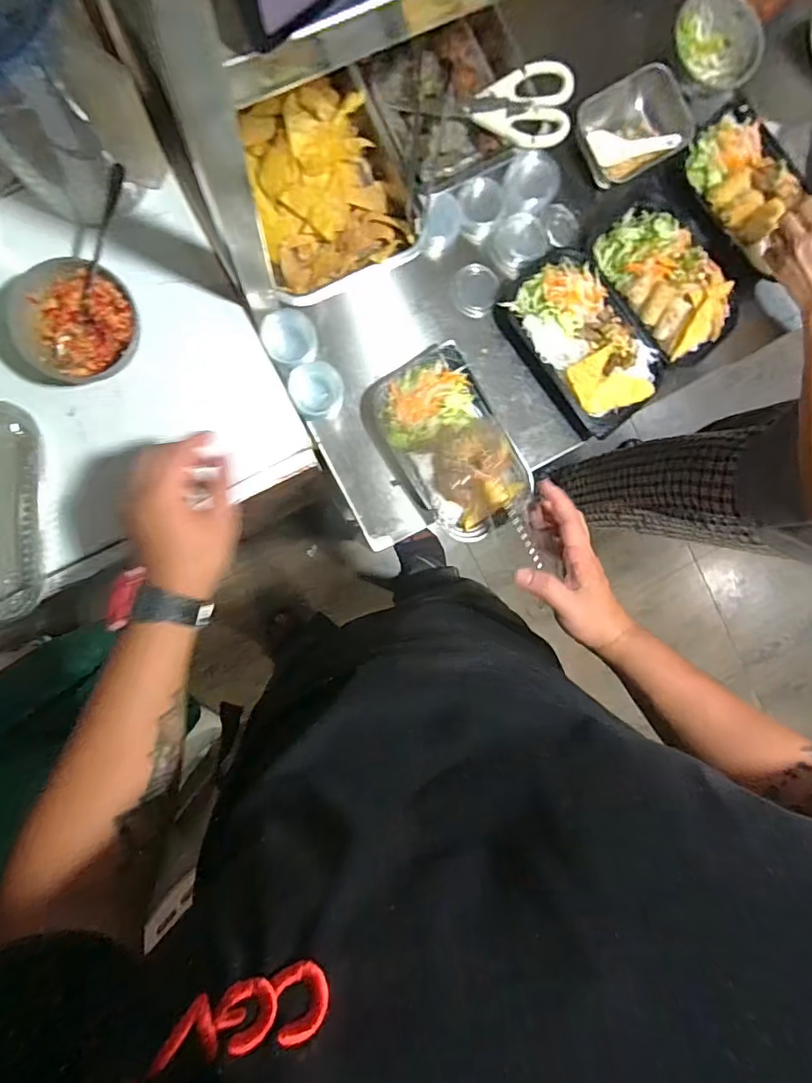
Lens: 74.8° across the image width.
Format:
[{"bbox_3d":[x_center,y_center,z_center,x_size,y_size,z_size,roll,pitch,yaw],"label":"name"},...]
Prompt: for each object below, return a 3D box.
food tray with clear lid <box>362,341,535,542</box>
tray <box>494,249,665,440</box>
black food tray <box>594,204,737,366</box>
[{"bbox_3d":[0.052,-0.115,0.648,0.146,0.042,0.218,-30,92,-2],"label":"food tray with clear lid"},{"bbox_3d":[0.221,-0.252,0.671,0.136,0.050,0.224,-40,92,-2],"label":"tray"},{"bbox_3d":[0.331,-0.331,0.677,0.129,0.042,0.206,-41,93,-2],"label":"black food tray"}]

